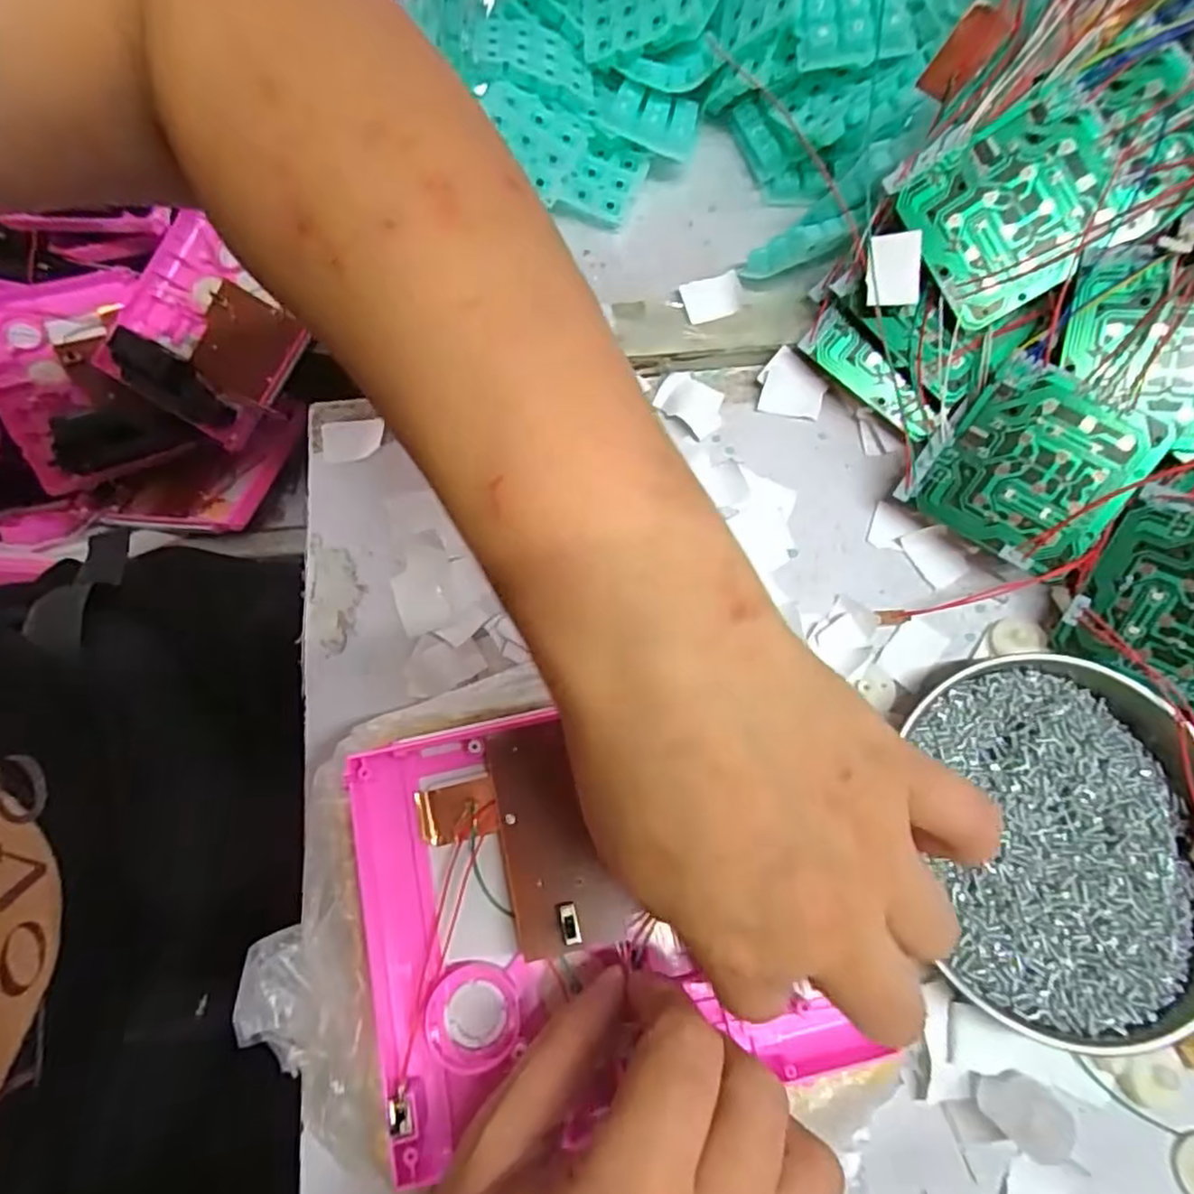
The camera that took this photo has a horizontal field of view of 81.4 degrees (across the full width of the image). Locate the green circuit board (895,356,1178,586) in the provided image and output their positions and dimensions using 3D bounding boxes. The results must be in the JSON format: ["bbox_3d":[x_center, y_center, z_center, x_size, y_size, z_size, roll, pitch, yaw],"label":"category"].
[{"bbox_3d":[0.176,-0.053,0.285,0.072,0.004,0.070,35,108,18],"label":"green circuit board"}]

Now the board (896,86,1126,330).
[{"bbox_3d":[0.168,-0.155,0.278,0.070,0.004,0.067,-29,91,22],"label":"board"}]

